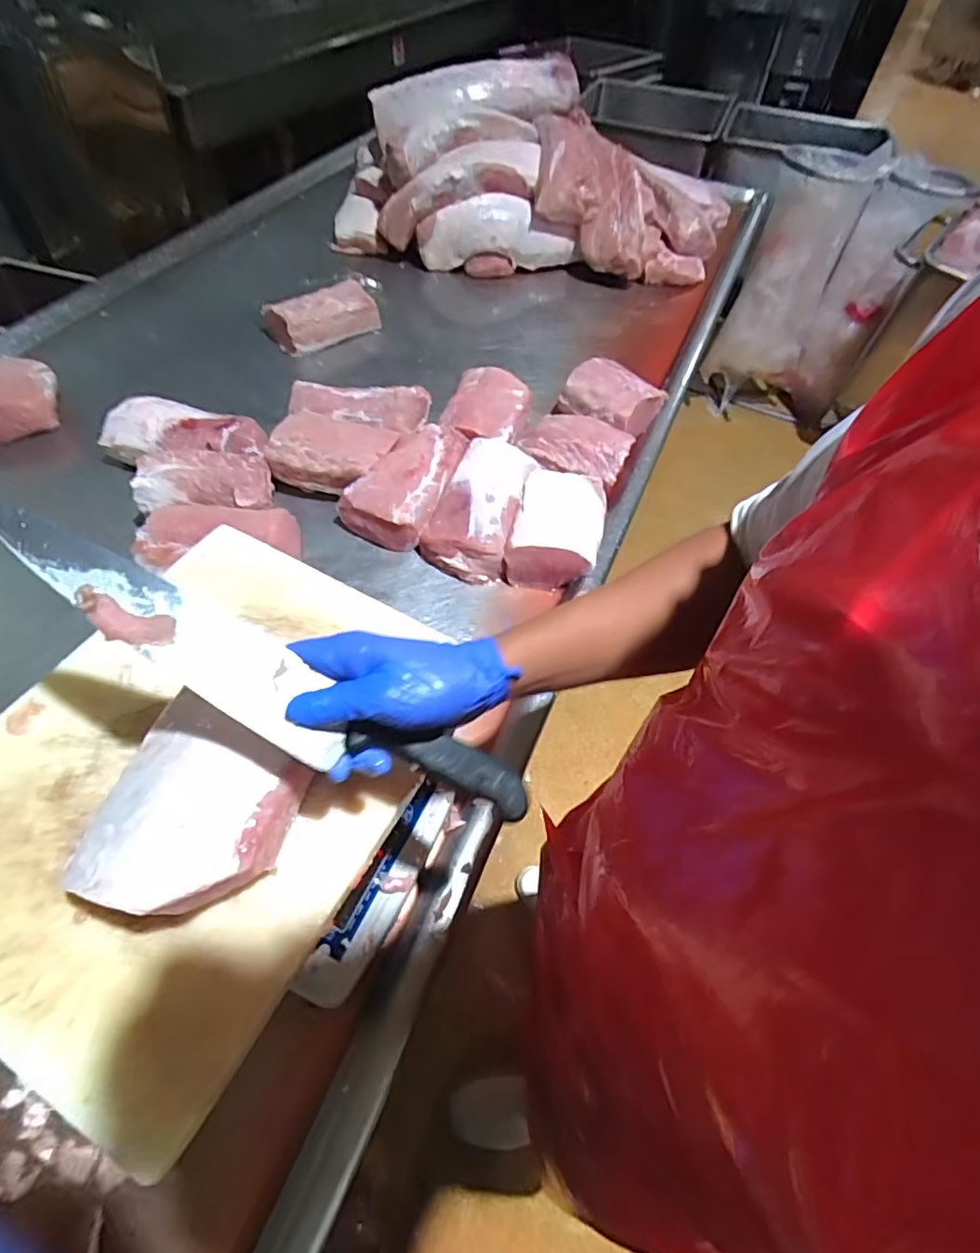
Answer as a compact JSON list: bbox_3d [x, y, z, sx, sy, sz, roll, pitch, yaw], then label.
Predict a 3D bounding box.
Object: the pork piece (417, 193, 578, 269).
[{"bbox_3d":[0.015,-0.835,1.229,0.327,0.111,0.074,-10,55,-10],"label":"pork piece"}]

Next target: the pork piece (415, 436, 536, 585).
[{"bbox_3d":[-0.011,-0.179,0.814,0.112,0.061,0.240,14,55,7],"label":"pork piece"}]

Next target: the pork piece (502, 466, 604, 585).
[{"bbox_3d":[0.099,-0.138,0.806,0.124,0.052,0.185,12,55,6],"label":"pork piece"}]

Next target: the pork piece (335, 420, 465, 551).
[{"bbox_3d":[-0.122,-0.212,0.829,0.130,0.070,0.213,15,55,7],"label":"pork piece"}]

